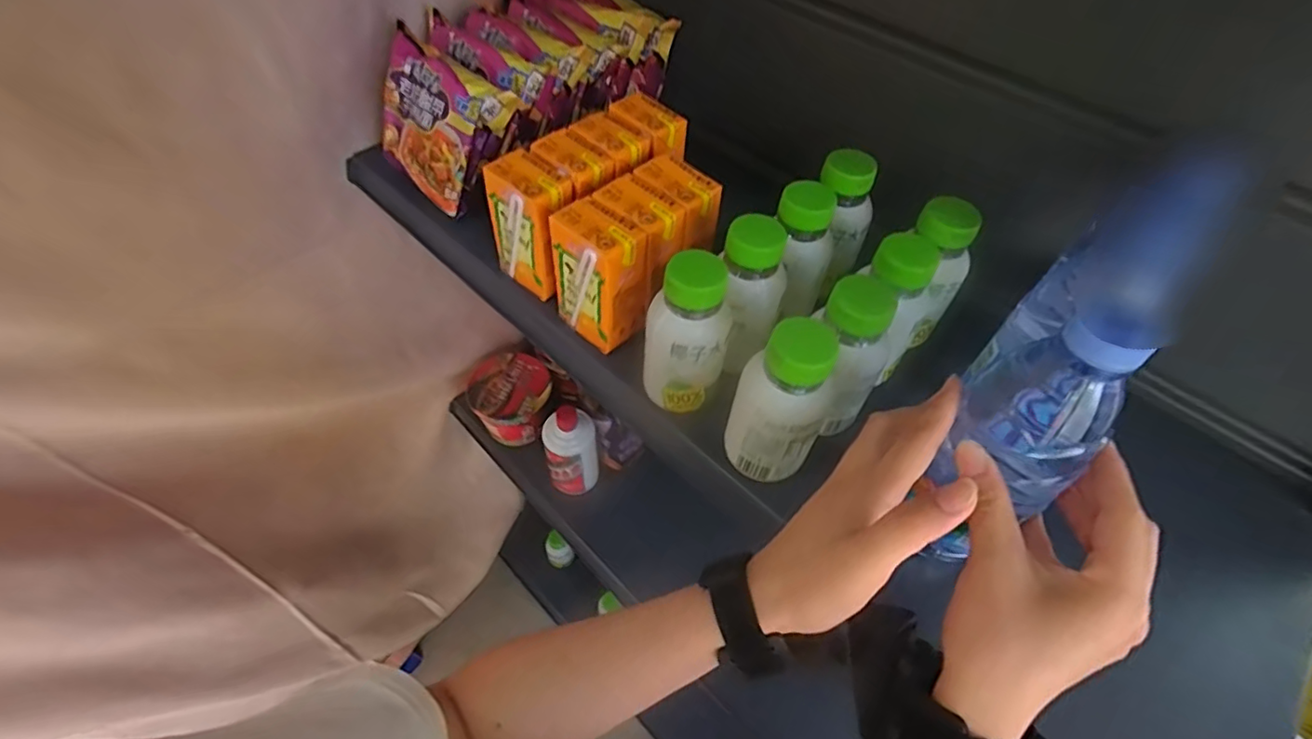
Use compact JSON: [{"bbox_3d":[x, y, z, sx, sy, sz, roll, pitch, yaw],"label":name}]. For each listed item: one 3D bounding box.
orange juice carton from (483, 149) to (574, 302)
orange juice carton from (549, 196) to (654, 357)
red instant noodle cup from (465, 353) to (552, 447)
[{"bbox_3d":[-0.103,-0.121,0.493,0.068,0.105,0.050,36,60,22],"label":"orange juice carton"},{"bbox_3d":[-0.044,-0.072,0.458,0.074,0.102,0.047,35,59,21],"label":"orange juice carton"},{"bbox_3d":[-0.245,0.051,0.982,0.133,0.114,0.123,1,53,-2],"label":"red instant noodle cup"}]

